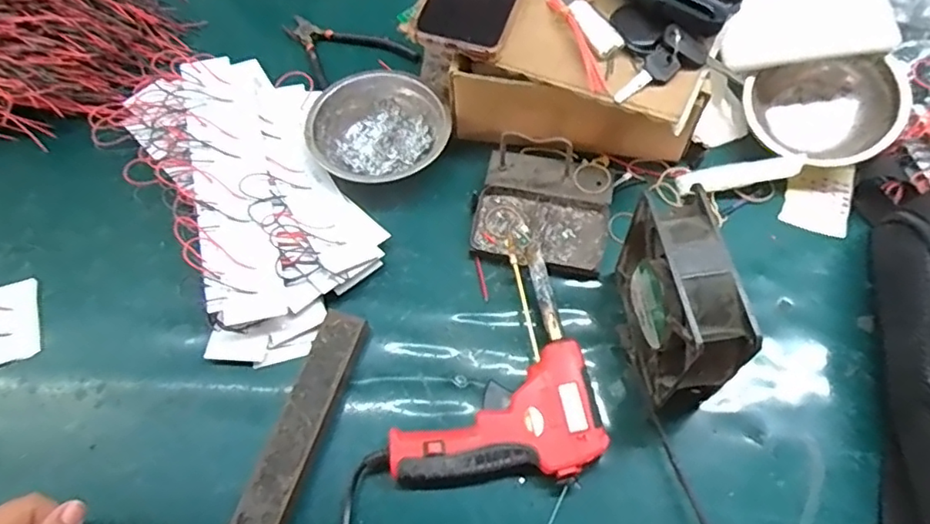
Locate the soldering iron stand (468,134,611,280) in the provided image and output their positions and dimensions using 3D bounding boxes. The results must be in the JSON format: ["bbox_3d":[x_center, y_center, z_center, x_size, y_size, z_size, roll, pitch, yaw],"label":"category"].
[{"bbox_3d":[0.067,-0.056,0.499,0.114,0.056,0.118,11,62,8],"label":"soldering iron stand"}]

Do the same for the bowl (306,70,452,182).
[{"bbox_3d":[-0.081,-0.125,0.547,0.126,0.033,0.119,-9,63,-4],"label":"bowl"}]

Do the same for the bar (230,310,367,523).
[{"bbox_3d":[-0.119,0.124,0.421,0.034,0.016,0.187,17,64,9],"label":"bar"}]

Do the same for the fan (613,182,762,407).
[{"bbox_3d":[0.143,0.028,0.413,0.047,0.117,0.122,-8,61,-3],"label":"fan"}]

